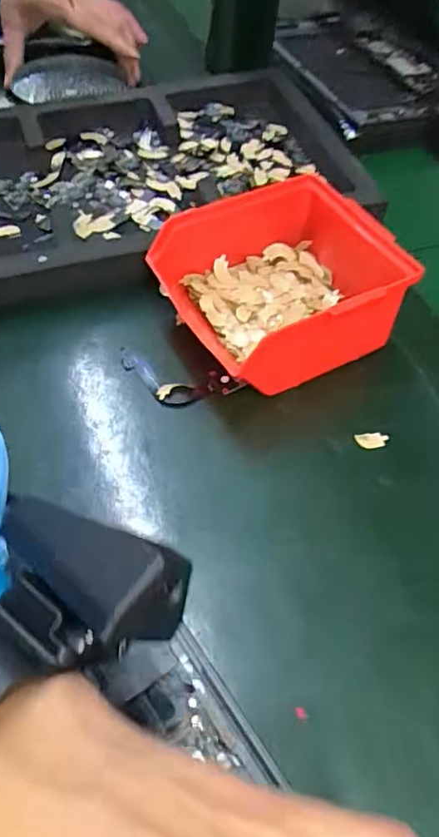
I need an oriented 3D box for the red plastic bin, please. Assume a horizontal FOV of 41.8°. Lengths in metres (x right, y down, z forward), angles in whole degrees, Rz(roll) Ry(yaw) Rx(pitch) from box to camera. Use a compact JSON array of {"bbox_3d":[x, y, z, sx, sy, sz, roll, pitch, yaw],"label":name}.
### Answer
[{"bbox_3d":[0.043,-0.088,0.375,0.132,0.063,0.126,-27,60,-19],"label":"red plastic bin"}]

